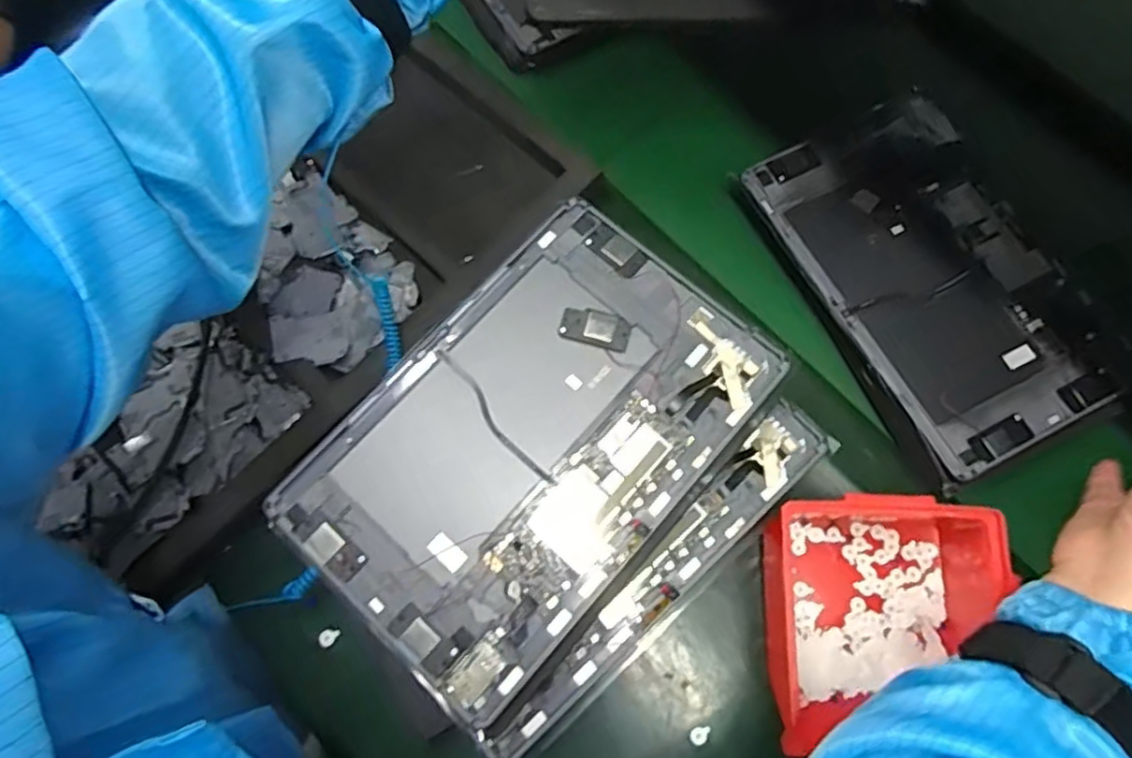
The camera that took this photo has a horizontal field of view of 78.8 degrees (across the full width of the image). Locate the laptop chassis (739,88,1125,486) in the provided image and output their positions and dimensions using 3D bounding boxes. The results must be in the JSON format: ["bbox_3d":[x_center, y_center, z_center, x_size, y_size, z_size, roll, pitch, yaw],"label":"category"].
[{"bbox_3d":[0.251,-0.069,0.476,0.154,0.026,0.254,-25,74,-10],"label":"laptop chassis"}]

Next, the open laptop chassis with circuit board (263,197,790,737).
[{"bbox_3d":[-0.018,0.033,0.383,0.167,0.020,0.253,40,75,11],"label":"open laptop chassis with circuit board"}]

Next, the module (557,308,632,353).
[{"bbox_3d":[0.018,-0.030,0.404,0.042,0.004,0.020,16,71,4],"label":"module"}]

